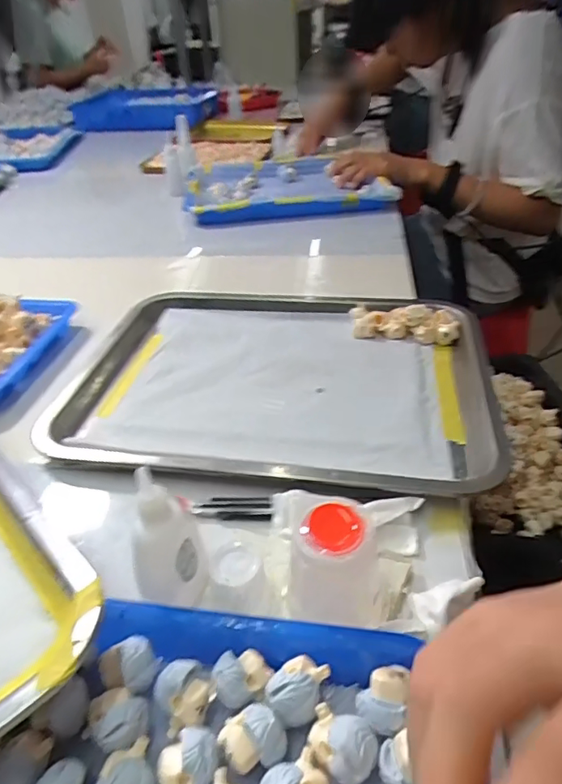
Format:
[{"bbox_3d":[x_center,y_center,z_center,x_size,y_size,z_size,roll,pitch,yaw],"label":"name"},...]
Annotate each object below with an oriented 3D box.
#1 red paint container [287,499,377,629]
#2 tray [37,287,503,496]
[{"bbox_3d":[0.027,0.089,0.263,0.044,0.066,0.036,3,38,8],"label":"red paint container"},{"bbox_3d":[-0.006,-0.014,0.458,0.368,0.025,0.257,4,39,9],"label":"tray"}]

